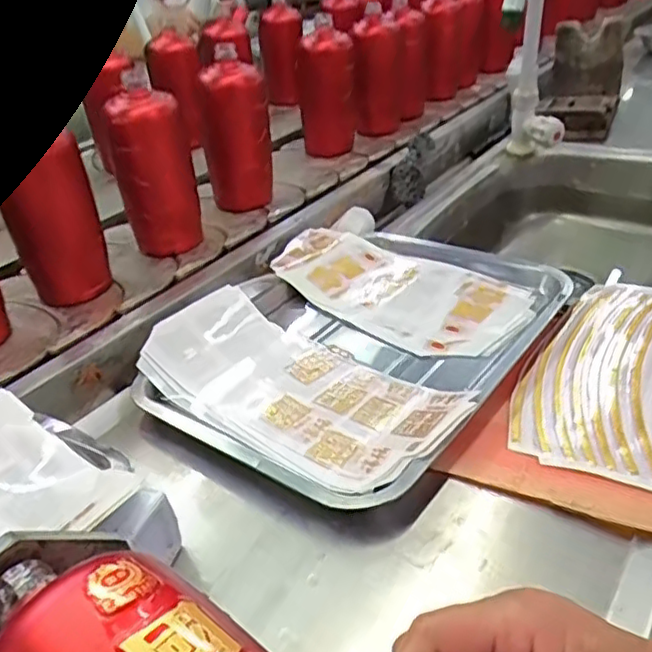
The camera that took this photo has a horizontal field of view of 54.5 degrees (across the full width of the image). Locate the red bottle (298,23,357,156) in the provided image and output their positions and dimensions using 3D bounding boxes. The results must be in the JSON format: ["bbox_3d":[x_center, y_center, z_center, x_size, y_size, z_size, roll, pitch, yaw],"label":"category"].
[{"bbox_3d":[-0.001,-0.356,0.975,0.081,0.168,0.079,-8,34,-8],"label":"red bottle"}]

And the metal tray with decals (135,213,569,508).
[{"bbox_3d":[0.024,-0.002,0.580,0.293,0.030,0.367,20,41,33],"label":"metal tray with decals"}]

